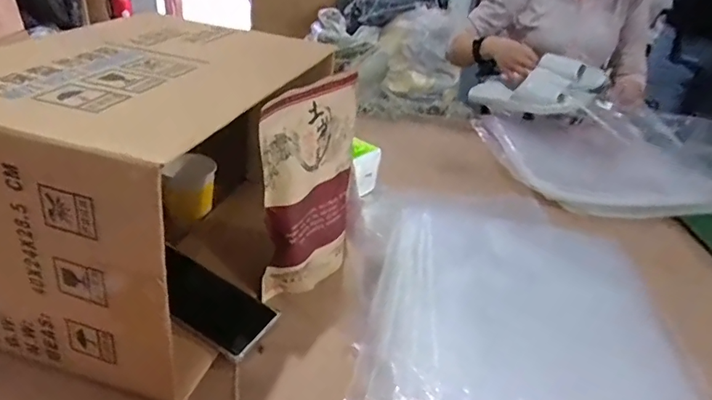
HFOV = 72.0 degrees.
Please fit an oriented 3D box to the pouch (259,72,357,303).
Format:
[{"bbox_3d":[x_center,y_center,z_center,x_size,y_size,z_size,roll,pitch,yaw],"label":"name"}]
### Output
[{"bbox_3d":[-0.049,-0.010,0.558,0.024,0.248,0.150,19,32,28],"label":"pouch"}]

